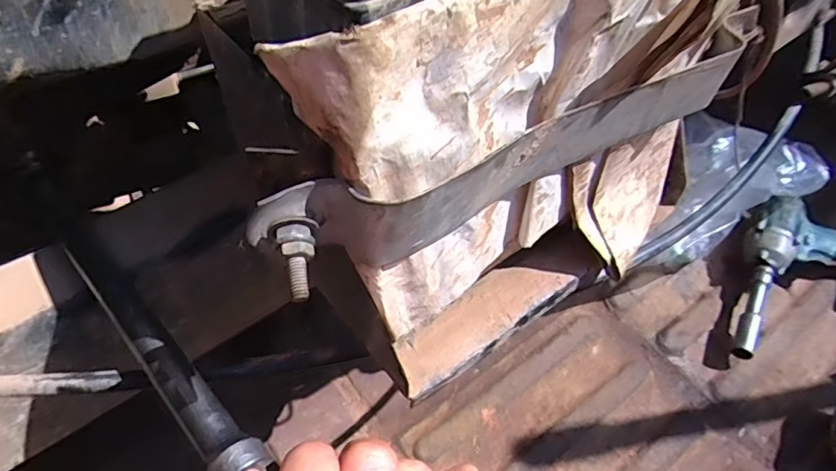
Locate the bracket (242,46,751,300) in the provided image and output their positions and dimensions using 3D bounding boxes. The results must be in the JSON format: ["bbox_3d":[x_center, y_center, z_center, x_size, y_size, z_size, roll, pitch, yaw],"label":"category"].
[{"bbox_3d":[0.044,-0.032,0.197,0.207,0.037,0.024,-26,52,-18],"label":"bracket"}]

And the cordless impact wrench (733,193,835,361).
[{"bbox_3d":[0.517,0.043,0.686,0.336,0.080,0.203,-11,49,-5],"label":"cordless impact wrench"}]

